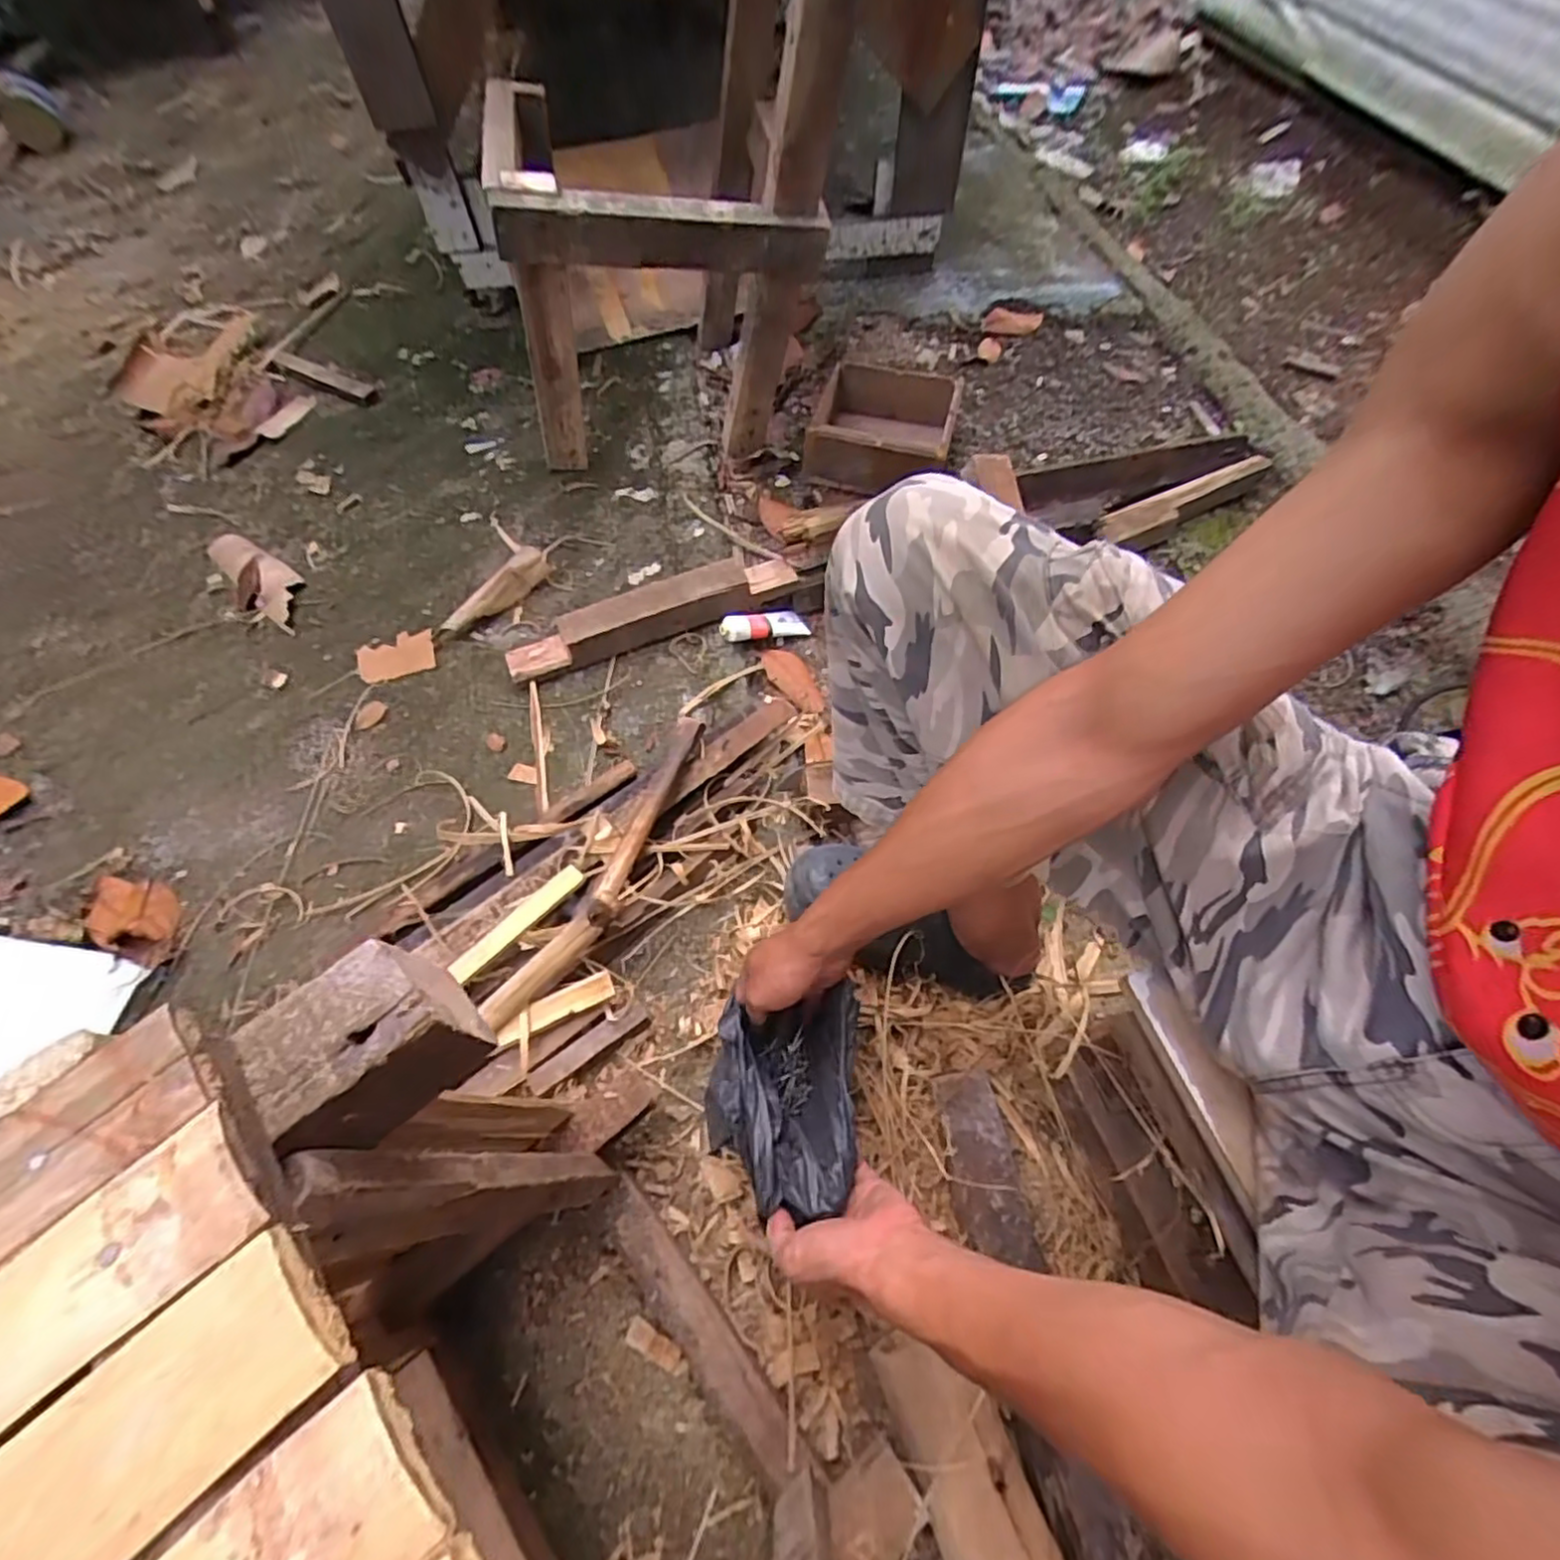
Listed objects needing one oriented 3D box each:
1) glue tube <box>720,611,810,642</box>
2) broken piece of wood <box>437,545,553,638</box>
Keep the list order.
[{"bbox_3d":[-0.023,-0.216,0.959,0.141,0.021,0.040,-14,59,-36],"label":"glue tube"},{"bbox_3d":[-0.396,-0.255,0.956,0.038,0.042,0.178,34,65,17],"label":"broken piece of wood"}]

